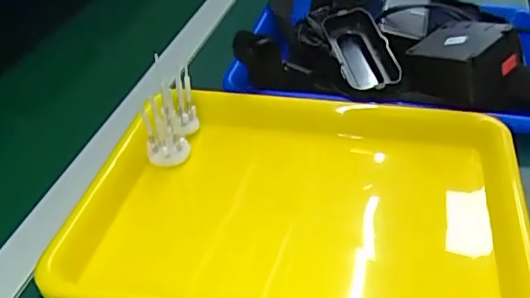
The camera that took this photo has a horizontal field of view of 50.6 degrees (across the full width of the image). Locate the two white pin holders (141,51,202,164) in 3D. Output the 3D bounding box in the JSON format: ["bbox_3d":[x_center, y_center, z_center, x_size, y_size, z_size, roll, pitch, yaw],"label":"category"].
[{"bbox_3d":[-0.085,-0.035,0.502,0.039,0.068,0.072,0,38,5],"label":"two white pin holders"}]

